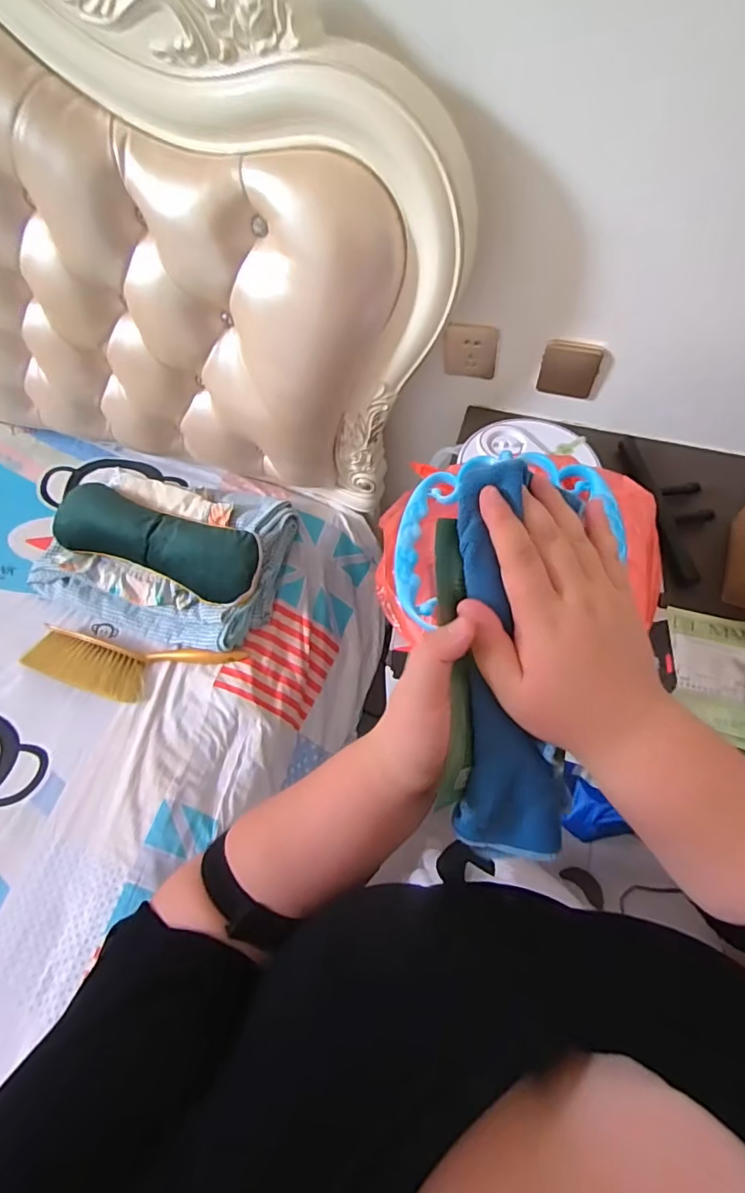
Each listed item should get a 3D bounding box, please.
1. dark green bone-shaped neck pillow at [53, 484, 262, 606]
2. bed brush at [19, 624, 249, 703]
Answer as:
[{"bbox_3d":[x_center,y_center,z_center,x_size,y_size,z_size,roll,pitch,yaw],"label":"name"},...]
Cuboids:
[{"bbox_3d":[-0.419,-0.114,0.994,0.455,0.058,0.134,21,63,14],"label":"dark green bone-shaped neck pillow"},{"bbox_3d":[-0.441,0.128,0.949,0.395,0.045,0.110,5,60,5],"label":"bed brush"}]

